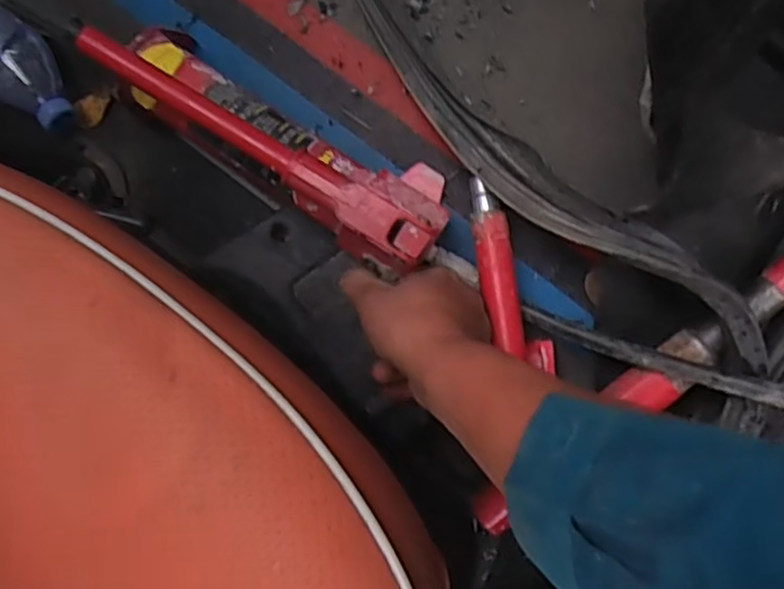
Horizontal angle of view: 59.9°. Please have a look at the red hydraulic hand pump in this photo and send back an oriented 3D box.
[{"bbox_3d":[-0.085,-0.125,0.530,0.287,0.128,0.097,32,87,0],"label":"red hydraulic hand pump"}]

